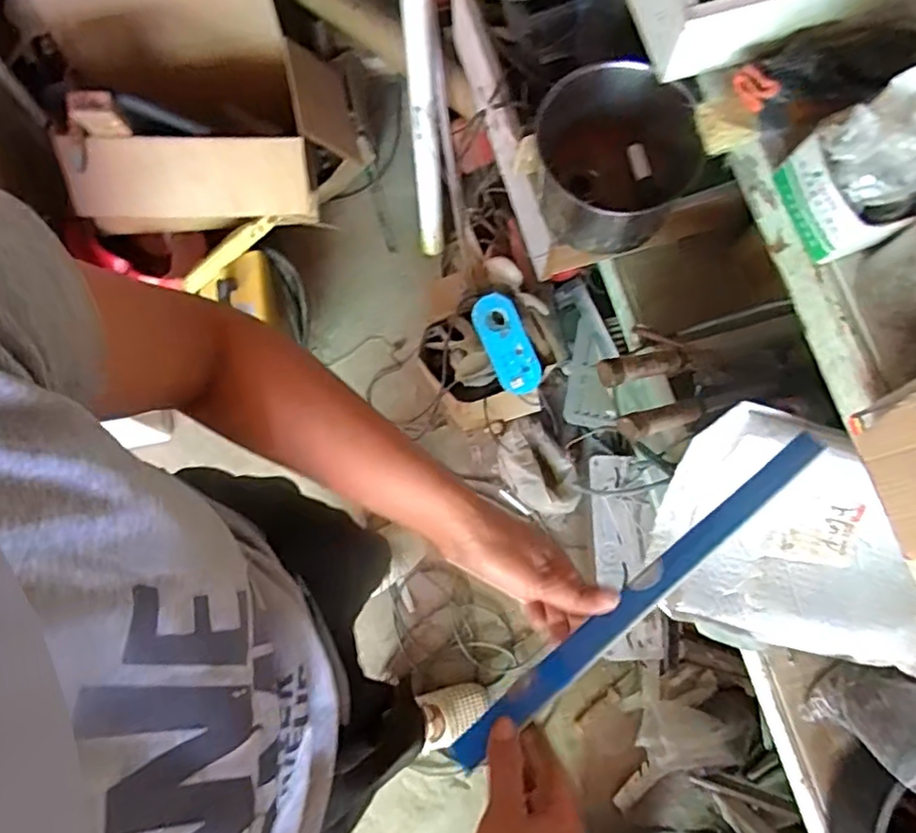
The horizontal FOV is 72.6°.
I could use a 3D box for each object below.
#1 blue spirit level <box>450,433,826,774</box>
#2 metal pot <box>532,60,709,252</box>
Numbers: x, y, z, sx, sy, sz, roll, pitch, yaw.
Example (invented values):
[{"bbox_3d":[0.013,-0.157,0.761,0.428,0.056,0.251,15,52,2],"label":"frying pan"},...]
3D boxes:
[{"bbox_3d":[0.140,0.124,0.452,0.351,0.010,0.024,-36,57,-14],"label":"blue spirit level"},{"bbox_3d":[0.199,-0.311,0.782,0.181,0.130,0.189,0,77,1],"label":"metal pot"}]

